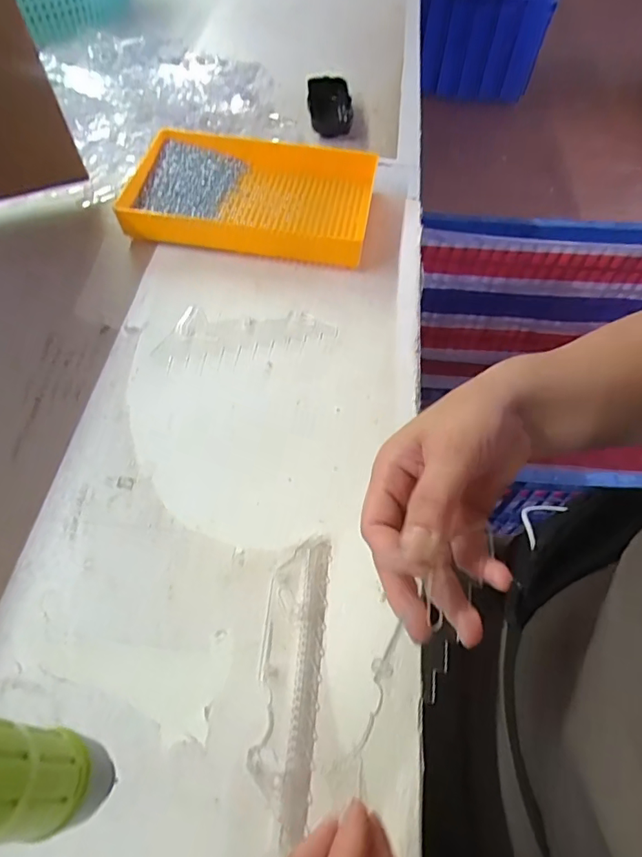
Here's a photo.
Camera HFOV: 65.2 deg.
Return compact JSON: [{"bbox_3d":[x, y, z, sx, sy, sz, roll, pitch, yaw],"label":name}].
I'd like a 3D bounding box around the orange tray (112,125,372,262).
[{"bbox_3d":[-0.070,-0.242,0.523,0.244,0.037,0.155,10,59,2],"label":"orange tray"}]

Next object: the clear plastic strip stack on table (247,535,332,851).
[{"bbox_3d":[-0.018,0.147,0.310,0.037,0.004,0.161,6,59,0],"label":"clear plastic strip stack on table"}]

